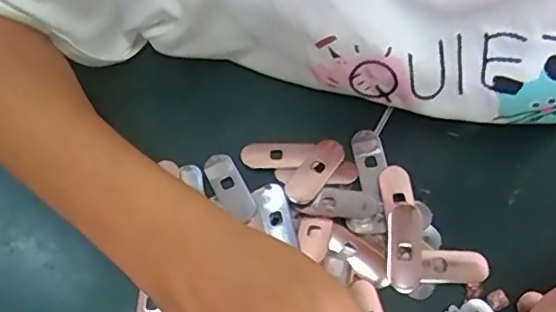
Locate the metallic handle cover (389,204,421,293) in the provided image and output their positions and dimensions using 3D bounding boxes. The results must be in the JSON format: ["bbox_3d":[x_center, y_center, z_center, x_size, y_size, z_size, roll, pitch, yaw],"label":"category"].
[{"bbox_3d":[0.073,0.053,0.333,0.018,0.004,0.050,2,68,2],"label":"metallic handle cover"}]

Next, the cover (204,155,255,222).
[{"bbox_3d":[-0.030,0.019,0.354,0.018,0.010,0.048,-26,70,-9],"label":"cover"}]

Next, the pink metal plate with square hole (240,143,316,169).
[{"bbox_3d":[0.000,0.000,0.363,0.045,0.005,0.017,-4,68,-1],"label":"pink metal plate with square hole"}]

